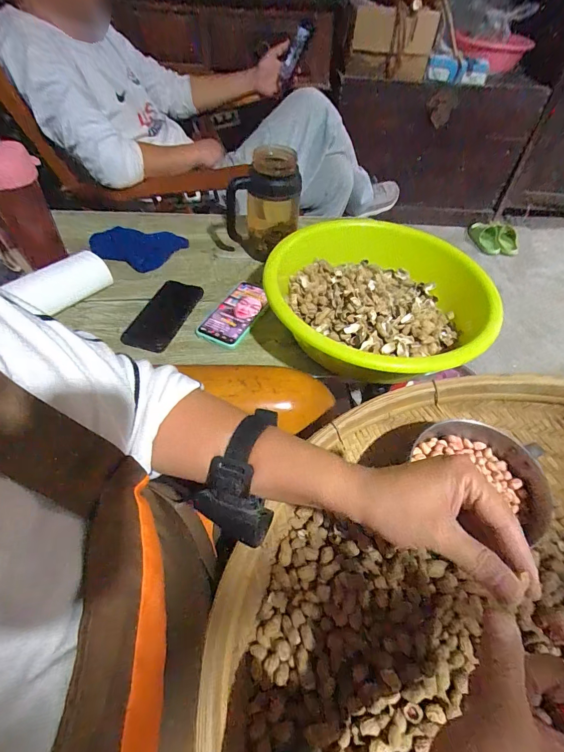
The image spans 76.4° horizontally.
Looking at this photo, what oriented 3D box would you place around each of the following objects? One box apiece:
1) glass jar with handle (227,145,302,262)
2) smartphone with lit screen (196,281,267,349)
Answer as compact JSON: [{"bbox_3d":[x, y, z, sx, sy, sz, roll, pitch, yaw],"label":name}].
[{"bbox_3d":[-0.038,-0.321,0.692,0.135,0.195,0.097,-1,51,-6],"label":"glass jar with handle"},{"bbox_3d":[-0.077,-0.111,0.616,0.078,0.009,0.154,21,52,12],"label":"smartphone with lit screen"}]

